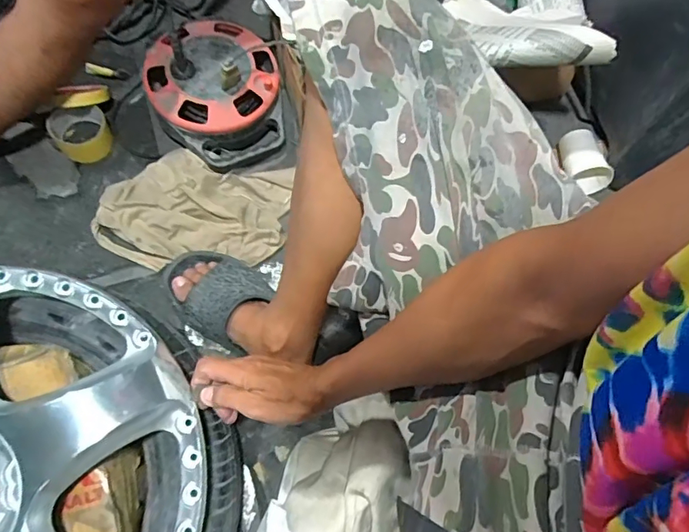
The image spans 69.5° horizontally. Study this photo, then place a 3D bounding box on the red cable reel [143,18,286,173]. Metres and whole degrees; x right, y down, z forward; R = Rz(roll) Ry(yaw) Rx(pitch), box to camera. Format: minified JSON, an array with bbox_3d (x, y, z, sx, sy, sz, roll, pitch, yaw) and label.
[{"bbox_3d":[-0.195,-0.271,0.788,0.206,0.112,0.228,-29,73,-11],"label":"red cable reel"}]

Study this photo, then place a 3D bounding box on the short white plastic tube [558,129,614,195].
[{"bbox_3d":[0.392,-0.174,0.818,0.063,0.062,0.096,-11,70,-5],"label":"short white plastic tube"}]

